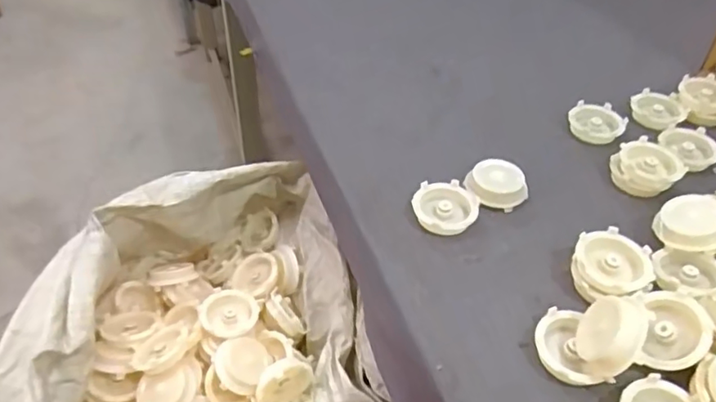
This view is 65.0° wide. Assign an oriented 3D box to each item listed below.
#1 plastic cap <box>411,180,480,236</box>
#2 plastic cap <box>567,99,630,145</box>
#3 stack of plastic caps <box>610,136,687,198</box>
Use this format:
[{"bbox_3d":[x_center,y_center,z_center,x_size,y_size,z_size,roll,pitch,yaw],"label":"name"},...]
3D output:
[{"bbox_3d":[0.080,0.006,0.513,0.057,0.023,0.058,0,45,0],"label":"plastic cap"},{"bbox_3d":[0.261,-0.087,0.617,0.058,0.012,0.061,0,45,0],"label":"plastic cap"},{"bbox_3d":[0.282,-0.033,0.549,0.061,0.025,0.061,29,52,26],"label":"stack of plastic caps"}]

